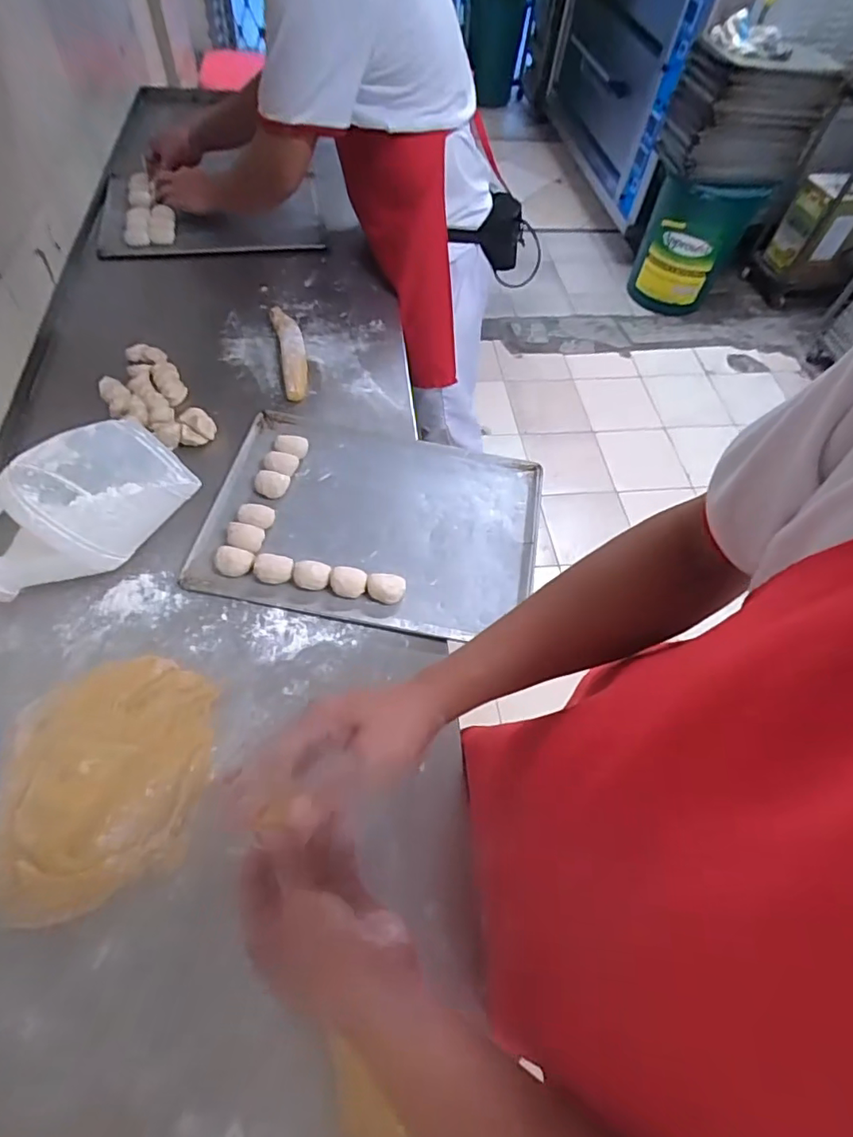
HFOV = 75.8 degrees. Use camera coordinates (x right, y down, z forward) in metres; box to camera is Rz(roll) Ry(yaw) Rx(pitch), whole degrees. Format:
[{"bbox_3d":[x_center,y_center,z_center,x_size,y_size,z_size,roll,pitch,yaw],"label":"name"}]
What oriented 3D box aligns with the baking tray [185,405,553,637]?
[{"bbox_3d":[-0.069,-0.077,0.784,0.448,0.026,0.324,10,57,3],"label":"baking tray"}]

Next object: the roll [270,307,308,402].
[{"bbox_3d":[-0.236,-0.380,0.960,0.047,0.028,0.227,-11,58,-11],"label":"roll"}]

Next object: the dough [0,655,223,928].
[{"bbox_3d":[-0.333,0.210,0.564,0.202,0.053,0.253,-2,57,-5],"label":"dough"}]

